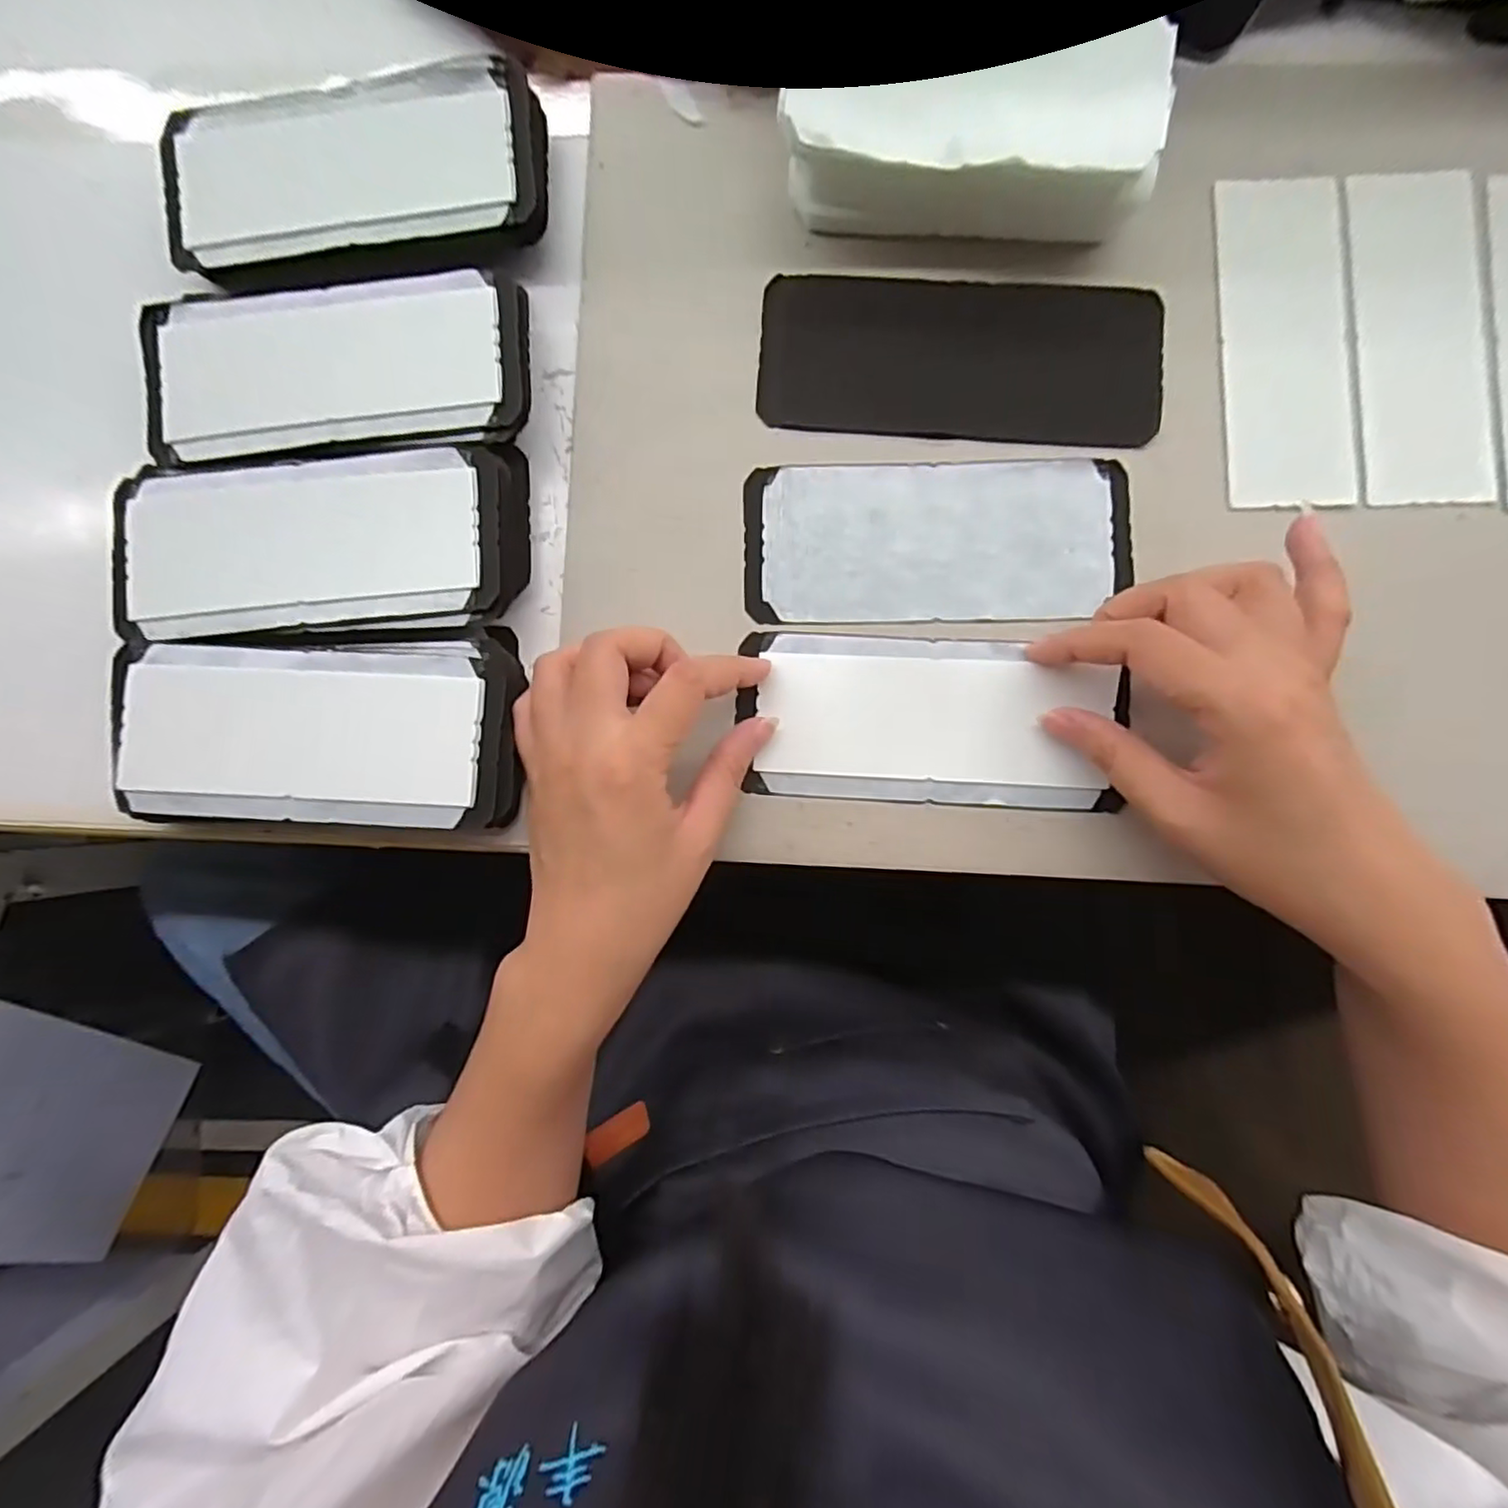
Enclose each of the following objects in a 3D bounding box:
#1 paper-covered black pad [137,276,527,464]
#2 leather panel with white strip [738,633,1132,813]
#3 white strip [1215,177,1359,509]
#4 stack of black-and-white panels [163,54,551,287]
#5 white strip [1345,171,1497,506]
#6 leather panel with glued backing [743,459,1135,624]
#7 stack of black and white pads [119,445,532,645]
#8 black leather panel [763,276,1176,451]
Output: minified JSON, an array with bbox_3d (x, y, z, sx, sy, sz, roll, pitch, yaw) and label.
[{"bbox_3d":[-0.178,-0.161,0.290,0.160,0.032,0.069,-5,87,2],"label":"paper-covered black pad"},{"bbox_3d":[0.074,-0.014,0.282,0.155,0.009,0.070,3,88,4],"label":"leather panel with white strip"},{"bbox_3d":[0.231,-0.177,0.286,0.053,0.004,0.142,-2,87,2],"label":"white strip"},{"bbox_3d":[-0.173,-0.255,0.297,0.159,0.031,0.075,-5,87,2],"label":"stack of black-and-white panels"},{"bbox_3d":[0.287,-0.179,0.286,0.053,0.005,0.144,-1,87,2],"label":"white strip"},{"bbox_3d":[0.078,-0.093,0.289,0.162,0.004,0.070,0,88,4],"label":"leather panel with glued backing"},{"bbox_3d":[-0.181,-0.087,0.287,0.164,0.033,0.075,-5,87,2],"label":"stack of black and white pads"},{"bbox_3d":[0.090,-0.175,0.294,0.171,0.005,0.070,5,89,4],"label":"black leather panel"}]

